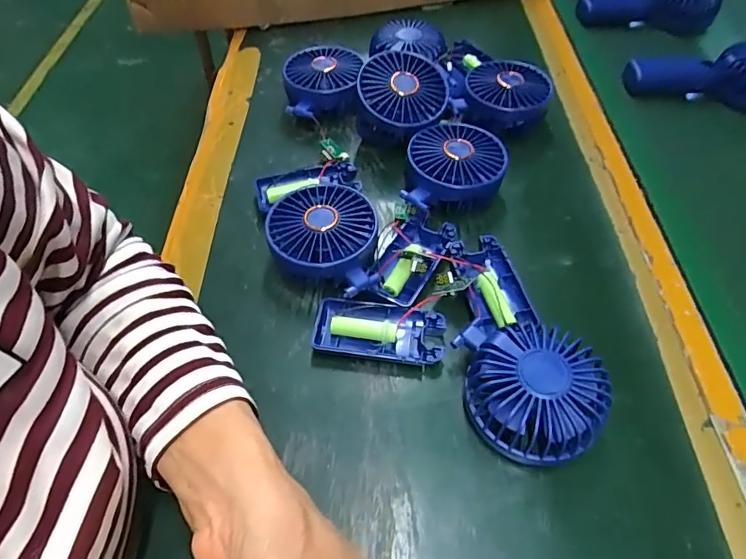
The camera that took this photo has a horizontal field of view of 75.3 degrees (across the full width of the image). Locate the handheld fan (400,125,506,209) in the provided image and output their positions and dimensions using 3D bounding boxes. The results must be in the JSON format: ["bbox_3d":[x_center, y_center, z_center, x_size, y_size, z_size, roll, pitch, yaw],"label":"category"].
[{"bbox_3d":[0.073,-0.097,0.434,0.085,0.045,0.096,7,54,6],"label":"handheld fan"}]

